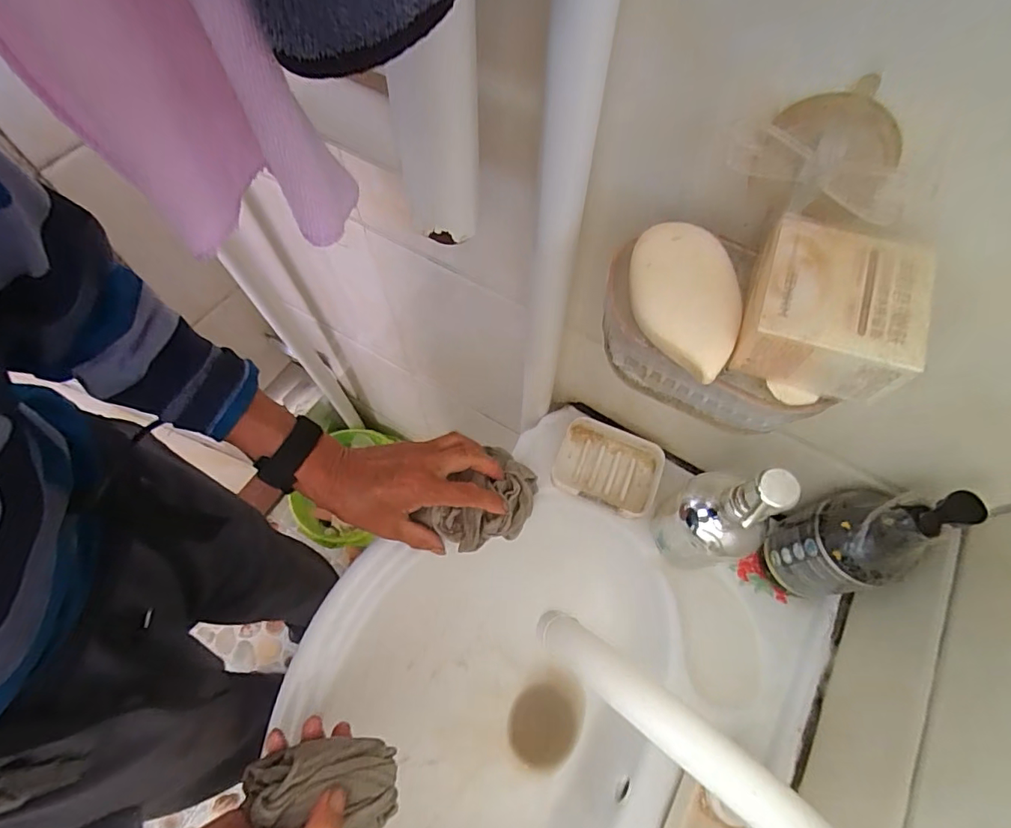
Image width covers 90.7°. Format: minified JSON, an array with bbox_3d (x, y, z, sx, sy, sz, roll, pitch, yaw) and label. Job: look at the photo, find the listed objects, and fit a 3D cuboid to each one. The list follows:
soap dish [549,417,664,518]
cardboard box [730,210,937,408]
[{"bbox_3d":[0.109,0.056,0.529,0.107,0.032,0.083,21,66,10],"label":"soap dish"},{"bbox_3d":[0.154,-0.050,0.242,0.070,0.044,0.065,19,65,9],"label":"cardboard box"}]

